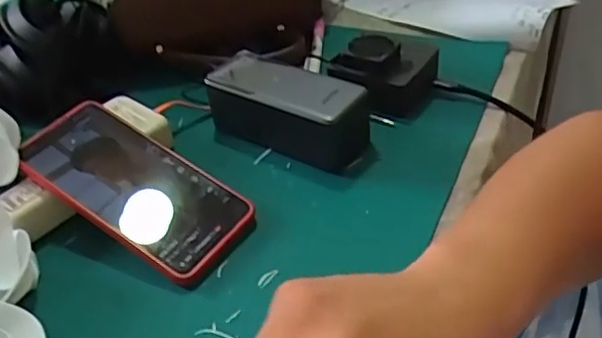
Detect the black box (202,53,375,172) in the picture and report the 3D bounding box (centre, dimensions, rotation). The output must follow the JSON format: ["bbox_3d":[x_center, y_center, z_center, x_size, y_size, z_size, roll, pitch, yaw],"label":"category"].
[{"bbox_3d":[-0.010,-0.045,0.483,0.129,0.053,0.052,21,47,29],"label":"black box"}]

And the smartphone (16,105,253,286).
[{"bbox_3d":[-0.118,0.009,0.431,0.168,0.013,0.075,31,58,19],"label":"smartphone"}]

